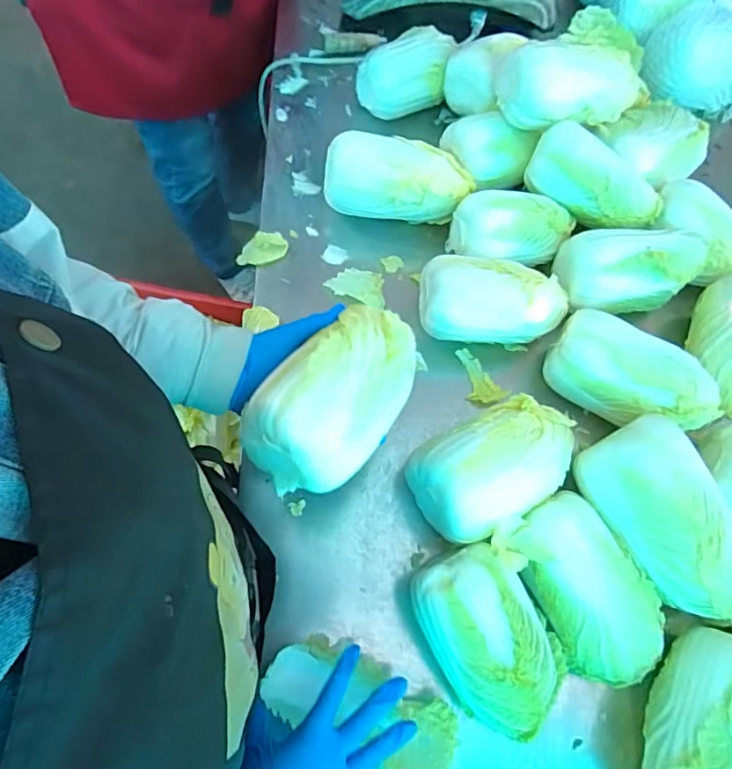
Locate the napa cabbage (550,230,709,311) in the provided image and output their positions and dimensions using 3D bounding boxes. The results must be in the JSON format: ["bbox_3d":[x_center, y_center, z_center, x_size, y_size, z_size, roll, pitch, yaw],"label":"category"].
[{"bbox_3d":[0.307,-0.138,0.614,0.167,0.066,0.093,-8,70,-8],"label":"napa cabbage"}]

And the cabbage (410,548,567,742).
[{"bbox_3d":[0.113,0.226,0.468,0.111,0.083,0.159,-22,73,-13],"label":"cabbage"}]

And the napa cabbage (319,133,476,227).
[{"bbox_3d":[0.038,-0.249,0.654,0.178,0.083,0.073,4,69,-3],"label":"napa cabbage"}]

